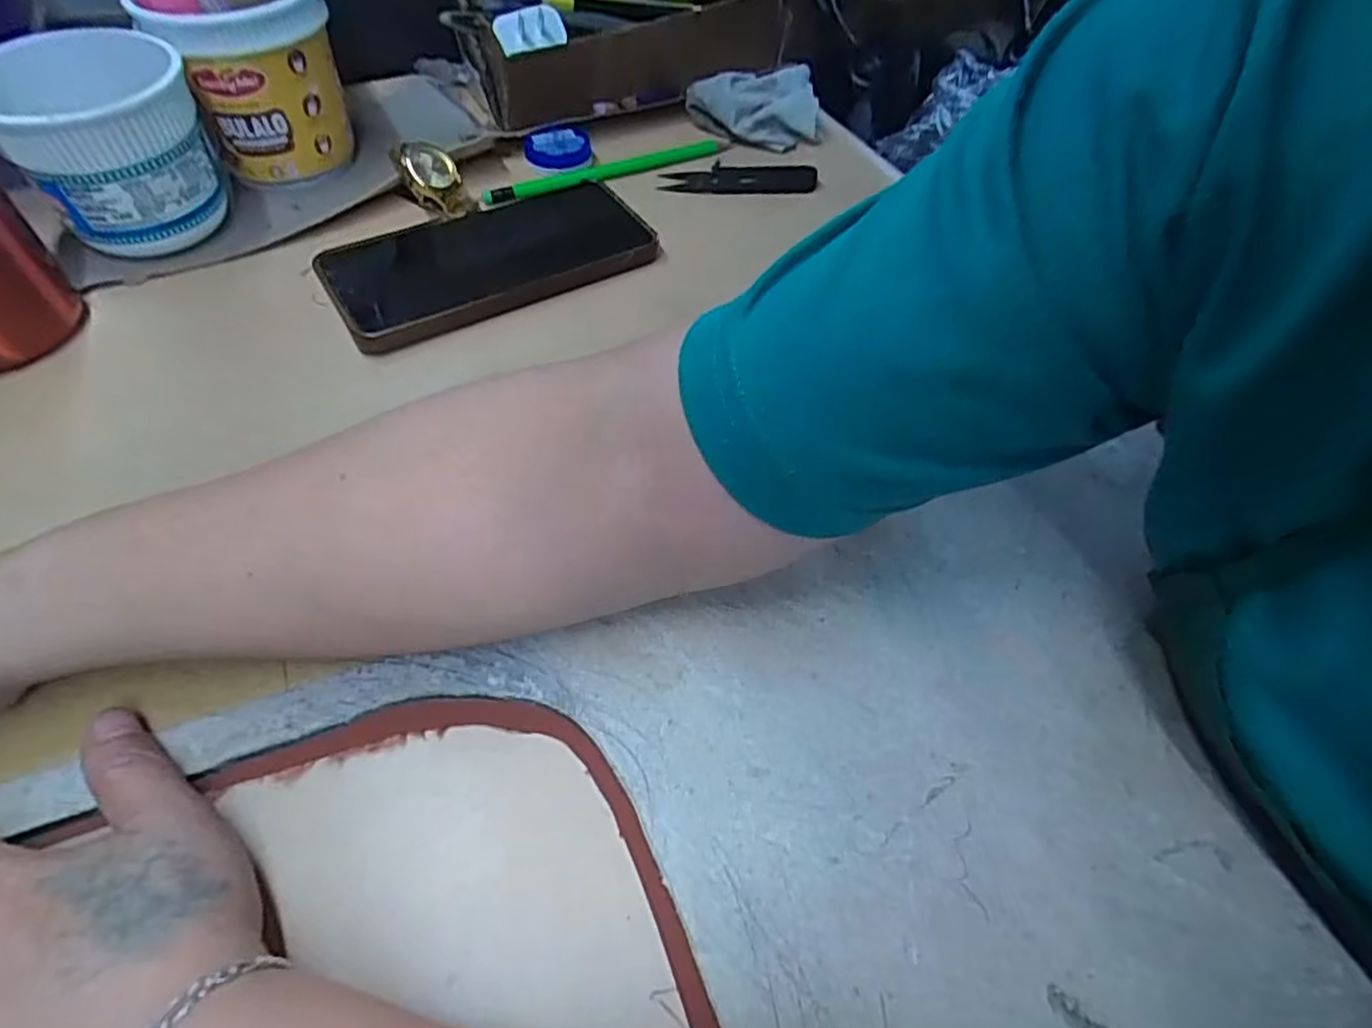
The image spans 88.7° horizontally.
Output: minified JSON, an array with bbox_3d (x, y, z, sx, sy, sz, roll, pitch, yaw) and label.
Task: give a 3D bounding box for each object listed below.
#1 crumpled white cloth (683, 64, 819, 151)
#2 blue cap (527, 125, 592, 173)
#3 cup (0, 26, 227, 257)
[{"bbox_3d":[0.045,-0.281,0.480,0.086,0.035,0.069,3,54,-1],"label":"crumpled white cloth"},{"bbox_3d":[-0.081,-0.233,0.450,0.042,0.013,0.040,2,54,-2],"label":"blue cap"},{"bbox_3d":[-0.291,-0.184,0.359,0.085,0.082,0.082,2,54,-2],"label":"cup"}]

